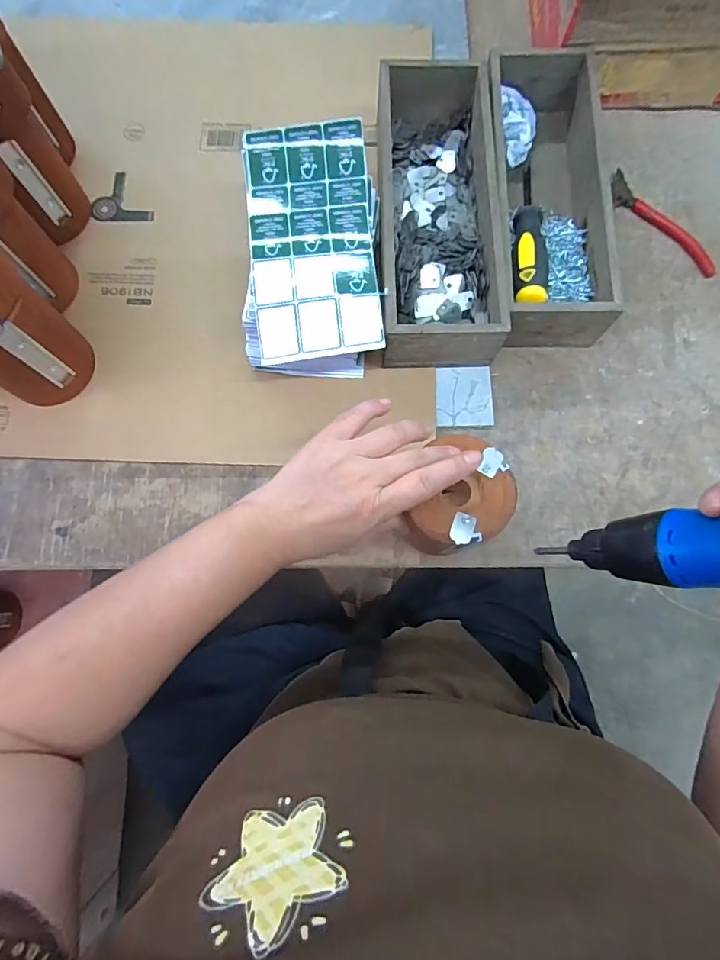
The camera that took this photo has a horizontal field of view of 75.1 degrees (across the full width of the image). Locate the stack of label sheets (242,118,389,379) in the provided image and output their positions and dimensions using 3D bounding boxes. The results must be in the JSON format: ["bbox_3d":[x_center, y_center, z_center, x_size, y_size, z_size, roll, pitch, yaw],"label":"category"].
[{"bbox_3d":[-0.045,-0.192,0.422,0.123,0.080,0.212,-4,78,0],"label":"stack of label sheets"}]

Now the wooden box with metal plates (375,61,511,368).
[{"bbox_3d":[0.067,-0.248,0.441,0.110,0.074,0.292,-1,78,1],"label":"wooden box with metal plates"}]

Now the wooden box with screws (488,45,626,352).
[{"bbox_3d":[0.174,-0.272,0.450,0.106,0.066,0.286,-1,78,1],"label":"wooden box with screws"}]

